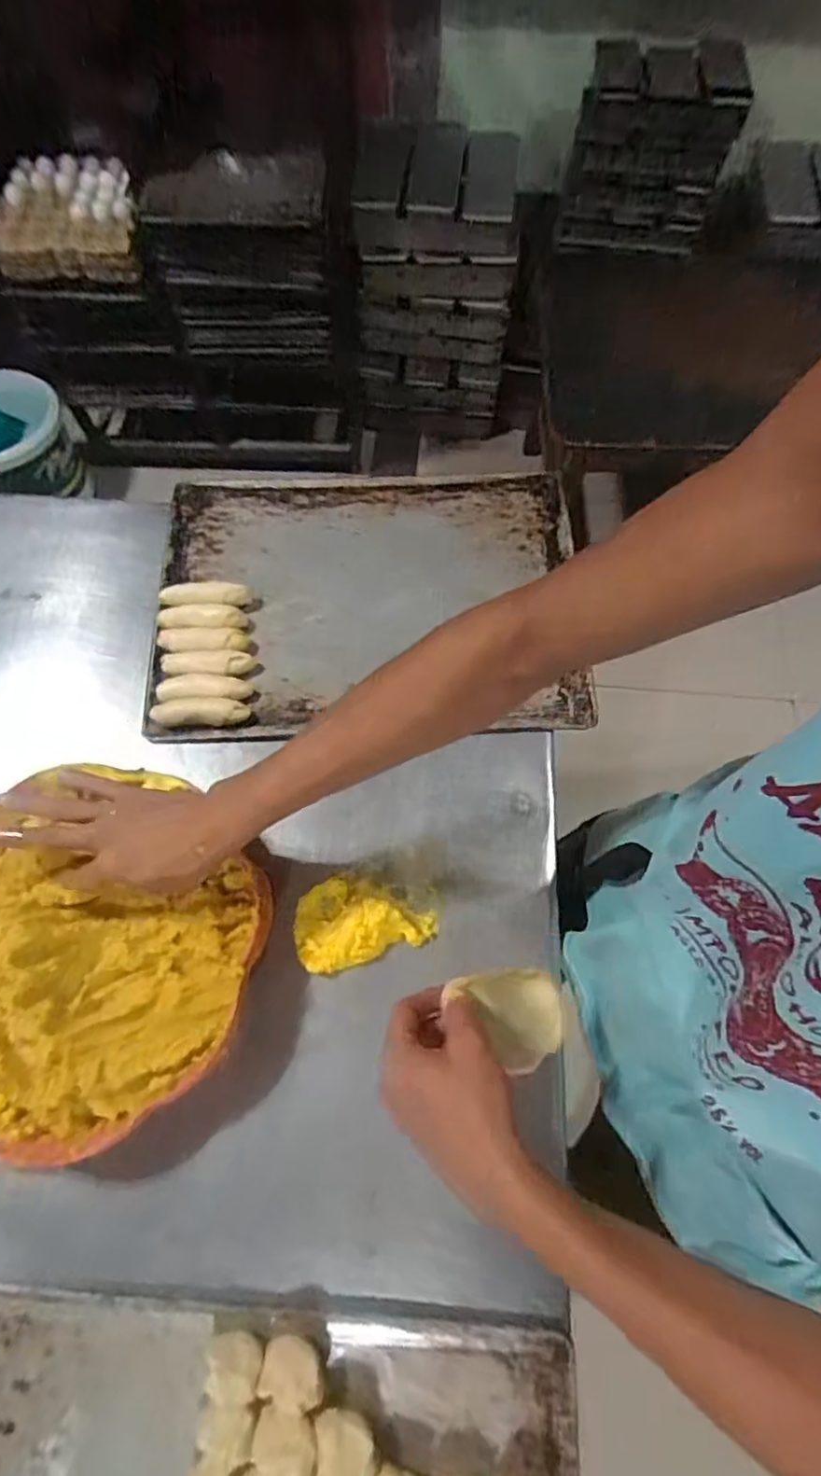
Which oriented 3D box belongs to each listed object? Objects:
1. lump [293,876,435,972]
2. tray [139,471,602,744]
[{"bbox_3d":[-0.041,0.157,0.567,0.122,0.032,0.075,-9,66,-6],"label":"lump"},{"bbox_3d":[-0.046,-0.158,0.707,0.448,0.034,0.328,-1,66,-2],"label":"tray"}]

